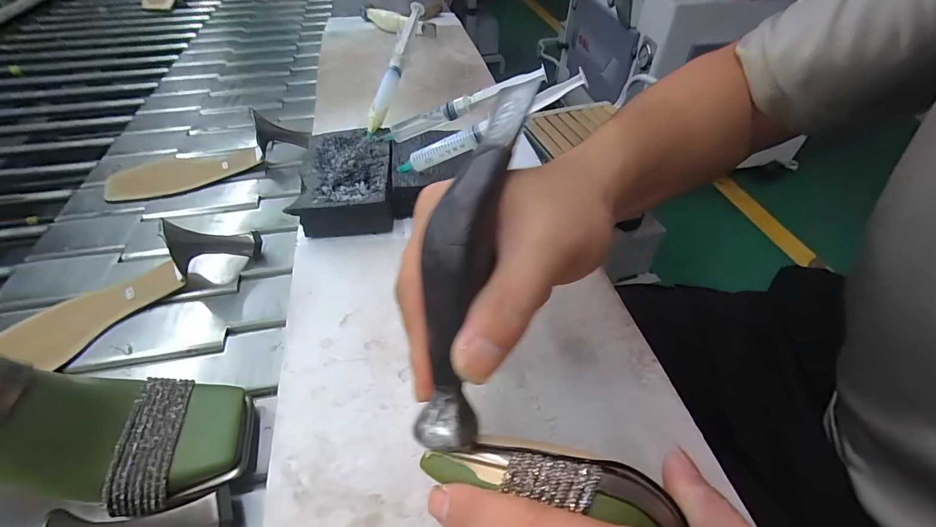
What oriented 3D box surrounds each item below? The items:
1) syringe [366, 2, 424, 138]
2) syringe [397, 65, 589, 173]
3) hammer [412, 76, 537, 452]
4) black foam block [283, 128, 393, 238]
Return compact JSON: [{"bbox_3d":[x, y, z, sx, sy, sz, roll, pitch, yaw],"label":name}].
[{"bbox_3d":[-0.074,-0.209,0.417,0.018,0.027,0.168,11,73,11],"label":"syringe"},{"bbox_3d":[0.011,-0.107,0.321,0.170,0.017,0.013,-20,41,26],"label":"syringe"},{"bbox_3d":[0.001,-0.009,0.169,0.027,0.038,0.169,10,82,10],"label":"hammer"},{"bbox_3d":[-0.111,-0.081,0.376,0.078,0.033,0.121,-5,47,-3],"label":"black foam block"}]

